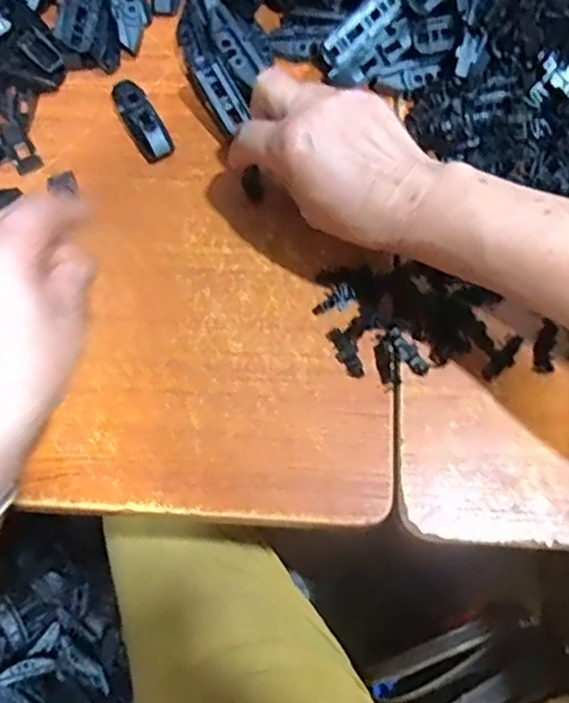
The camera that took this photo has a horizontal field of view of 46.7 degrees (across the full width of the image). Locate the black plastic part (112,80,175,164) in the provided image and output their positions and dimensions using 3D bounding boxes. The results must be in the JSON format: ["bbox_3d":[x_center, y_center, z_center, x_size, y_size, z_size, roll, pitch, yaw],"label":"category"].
[{"bbox_3d":[-0.103,-0.167,0.467,0.022,0.017,0.069,-31,73,-9],"label":"black plastic part"}]

